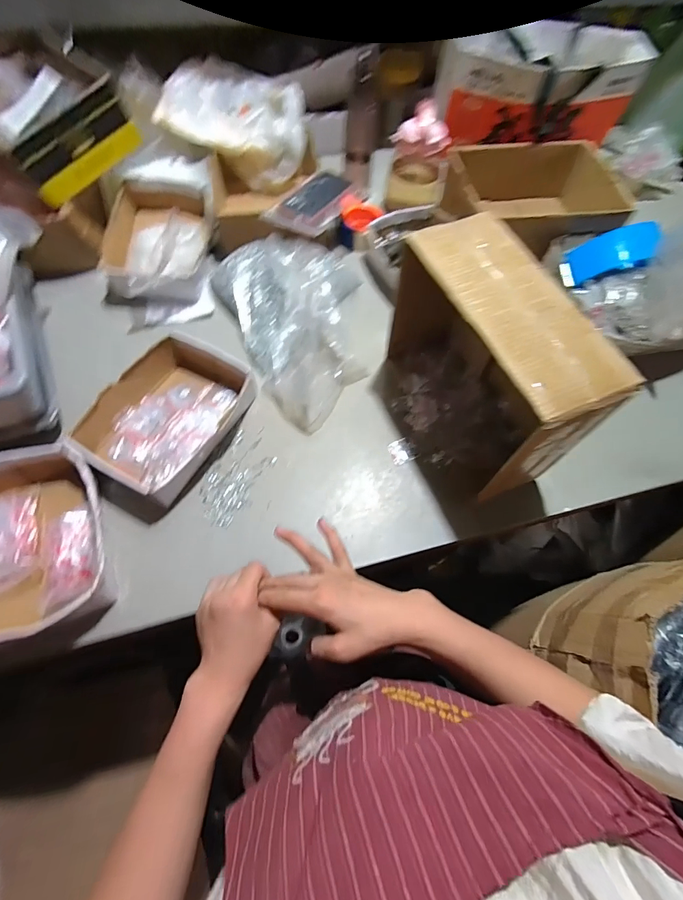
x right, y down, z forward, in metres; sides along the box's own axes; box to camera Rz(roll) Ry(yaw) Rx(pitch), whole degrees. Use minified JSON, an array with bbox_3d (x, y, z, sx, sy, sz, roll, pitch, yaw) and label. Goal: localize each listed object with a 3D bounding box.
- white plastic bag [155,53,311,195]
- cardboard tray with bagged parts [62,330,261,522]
[{"bbox_3d":[-0.226,-0.702,0.870,0.282,0.146,0.185,-6,64,-6],"label":"white plastic bag"},{"bbox_3d":[-0.269,-0.045,0.616,0.184,0.061,0.271,30,66,11],"label":"cardboard tray with bagged parts"}]

